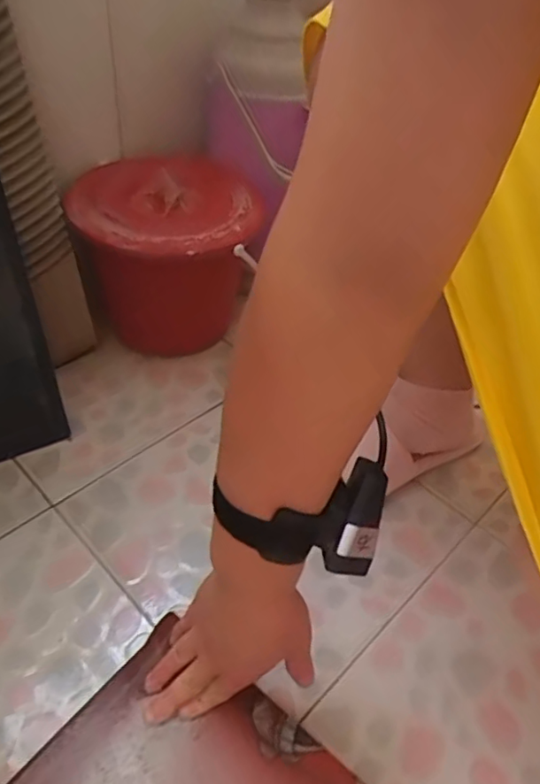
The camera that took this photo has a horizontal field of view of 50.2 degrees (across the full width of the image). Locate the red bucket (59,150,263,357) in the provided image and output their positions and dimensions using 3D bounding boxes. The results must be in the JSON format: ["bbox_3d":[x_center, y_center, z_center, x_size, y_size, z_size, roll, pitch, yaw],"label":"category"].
[{"bbox_3d":[-0.119,-0.152,0.713,0.217,0.206,0.240,-13,46,-19],"label":"red bucket"}]

